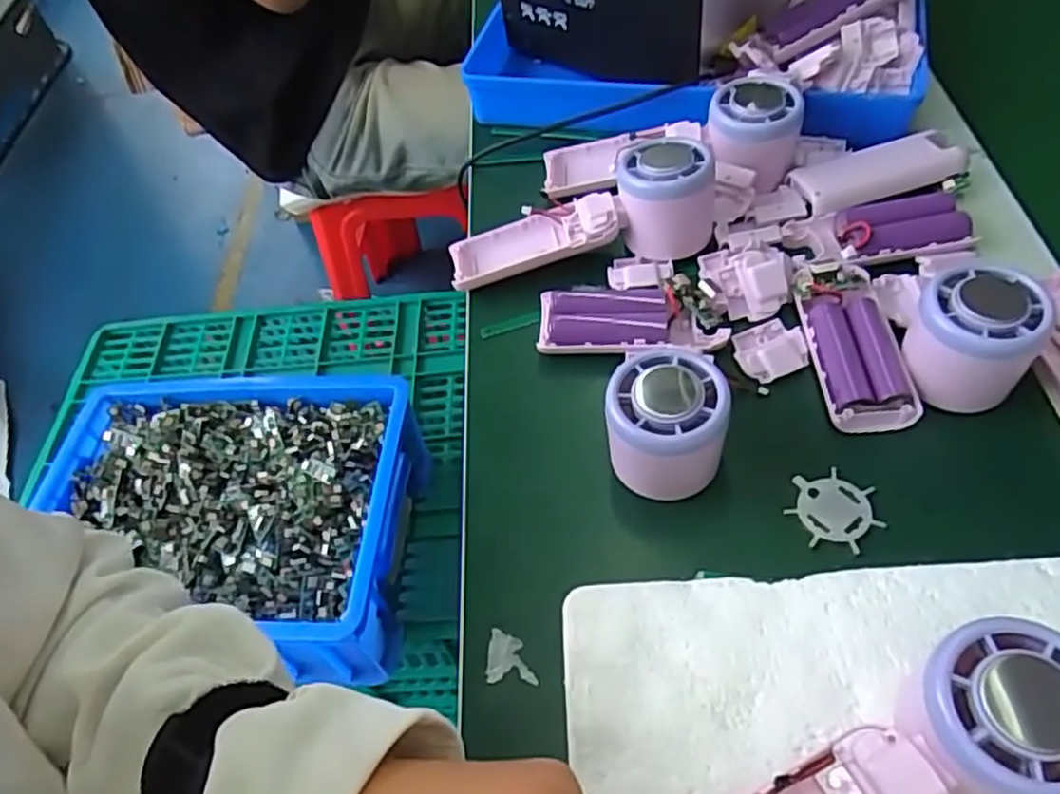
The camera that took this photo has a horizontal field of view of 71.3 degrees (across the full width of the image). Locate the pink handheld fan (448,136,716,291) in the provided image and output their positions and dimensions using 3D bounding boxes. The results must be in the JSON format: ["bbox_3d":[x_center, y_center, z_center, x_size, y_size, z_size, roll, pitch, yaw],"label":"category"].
[{"bbox_3d":[0.031,-0.105,0.460,0.170,0.059,0.069,-13,51,18],"label":"pink handheld fan"}]

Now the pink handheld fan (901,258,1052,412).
[{"bbox_3d":[0.219,-0.031,0.364,0.056,0.048,0.053,-19,53,-6],"label":"pink handheld fan"}]

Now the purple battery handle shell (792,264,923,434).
[{"bbox_3d":[0.172,-0.028,0.394,0.044,0.017,0.100,-5,53,5],"label":"purple battery handle shell"}]

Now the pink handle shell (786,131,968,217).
[{"bbox_3d":[0.217,-0.140,0.462,0.100,0.018,0.042,-13,53,-1],"label":"pink handle shell"}]

